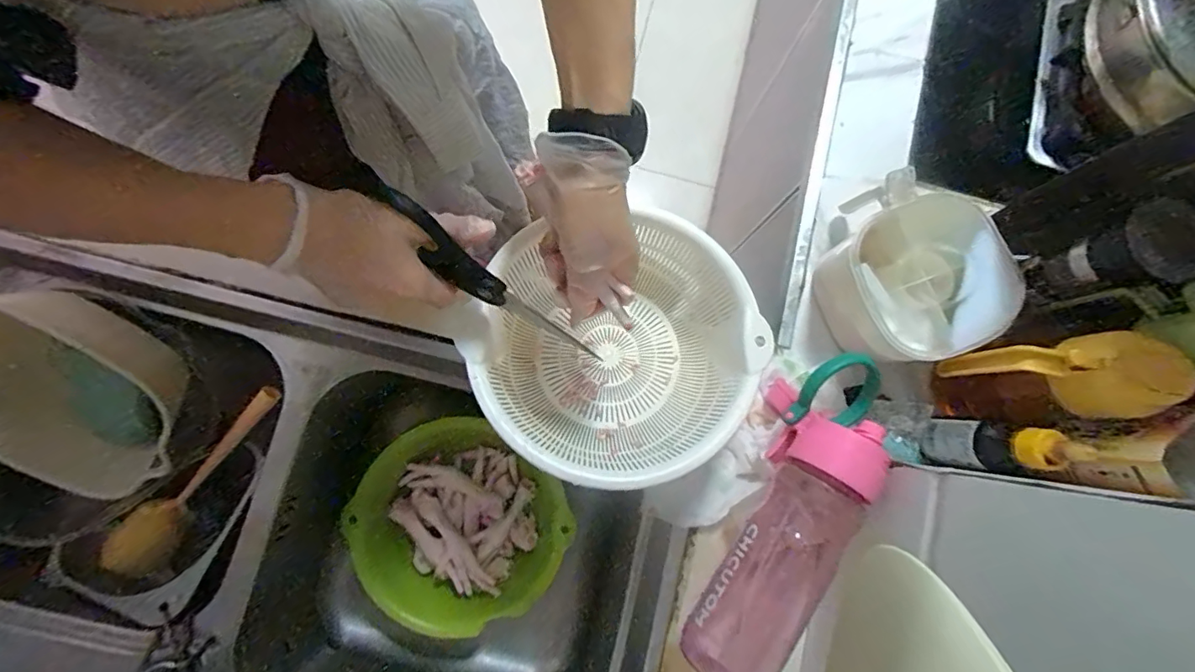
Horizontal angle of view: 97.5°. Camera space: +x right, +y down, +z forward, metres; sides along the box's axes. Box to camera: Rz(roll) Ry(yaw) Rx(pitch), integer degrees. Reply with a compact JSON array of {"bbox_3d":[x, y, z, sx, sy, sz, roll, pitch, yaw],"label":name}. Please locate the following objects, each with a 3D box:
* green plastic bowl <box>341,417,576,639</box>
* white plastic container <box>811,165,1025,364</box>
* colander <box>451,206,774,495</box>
[{"bbox_3d":[-0.168,0.229,0.638,0.241,0.068,0.215,37,80,2],"label":"green plastic bowl"},{"bbox_3d":[0.291,-0.059,0.499,0.132,0.096,0.163,-8,81,-6],"label":"white plastic container"},{"bbox_3d":[0.018,0.011,0.471,0.236,0.098,0.226,-24,79,-4],"label":"colander"}]

